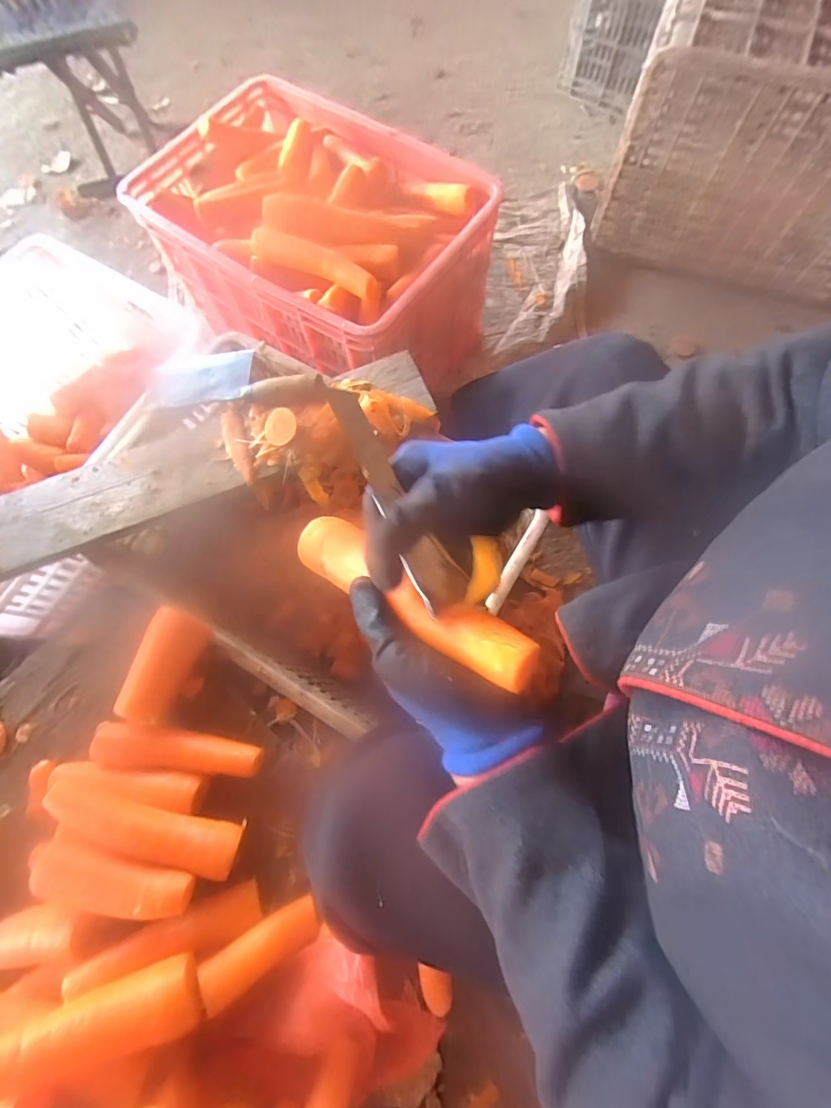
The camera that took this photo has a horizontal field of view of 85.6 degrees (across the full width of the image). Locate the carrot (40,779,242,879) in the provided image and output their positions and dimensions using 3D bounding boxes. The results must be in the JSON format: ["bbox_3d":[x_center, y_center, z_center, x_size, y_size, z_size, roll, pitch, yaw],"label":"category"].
[{"bbox_3d":[-0.245,0.240,0.399,0.172,0.038,0.036,17,75,7],"label":"carrot"}]

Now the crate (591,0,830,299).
[{"bbox_3d":[0.647,-0.760,0.820,0.502,0.328,0.286,20,75,7],"label":"crate"}]

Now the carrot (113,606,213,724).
[{"bbox_3d":[-0.258,0.112,0.466,0.051,0.044,0.113,17,75,6],"label":"carrot"}]

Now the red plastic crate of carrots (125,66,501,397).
[{"bbox_3d":[-0.150,-0.517,0.791,0.496,0.326,0.370,35,78,11],"label":"red plastic crate of carrots"}]

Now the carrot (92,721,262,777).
[{"bbox_3d":[-0.234,0.193,0.445,0.162,0.031,0.042,6,74,4],"label":"carrot"}]

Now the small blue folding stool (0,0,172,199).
[{"bbox_3d":[-0.687,-1.004,0.971,0.279,0.232,0.250,-15,74,-3],"label":"small blue folding stool"}]

